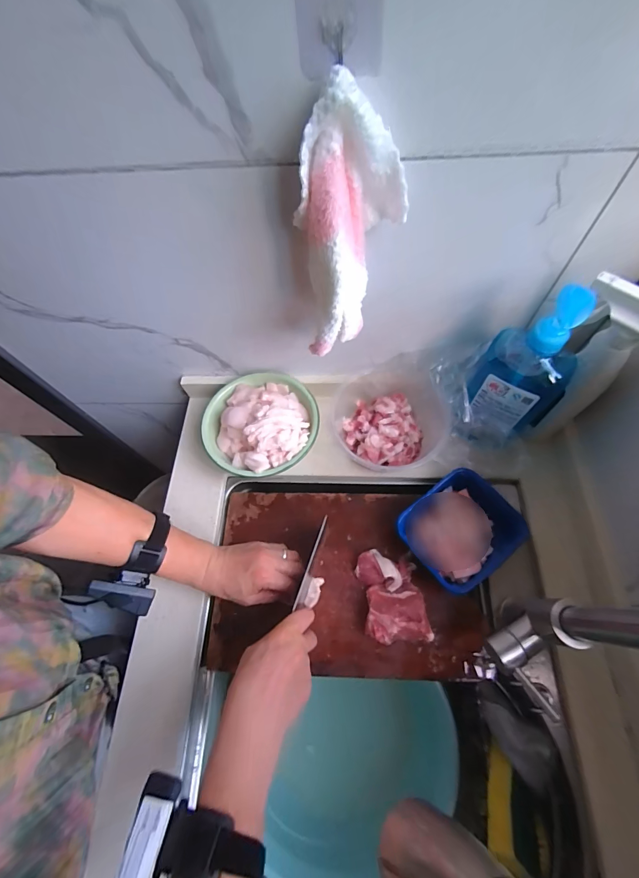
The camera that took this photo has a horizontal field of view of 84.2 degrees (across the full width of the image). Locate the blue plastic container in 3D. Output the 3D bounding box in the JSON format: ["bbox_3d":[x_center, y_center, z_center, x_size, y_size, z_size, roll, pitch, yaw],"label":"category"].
[{"bbox_3d":[0.192,0.127,0.495,0.140,0.056,0.122,-35,67,-13],"label":"blue plastic container"}]

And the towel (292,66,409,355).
[{"bbox_3d":[0.027,-0.176,0.320,0.086,0.199,0.081,4,65,5],"label":"towel"}]

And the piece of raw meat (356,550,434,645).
[{"bbox_3d":[0.095,0.207,0.472,0.078,0.037,0.110,-6,64,0],"label":"piece of raw meat"}]

